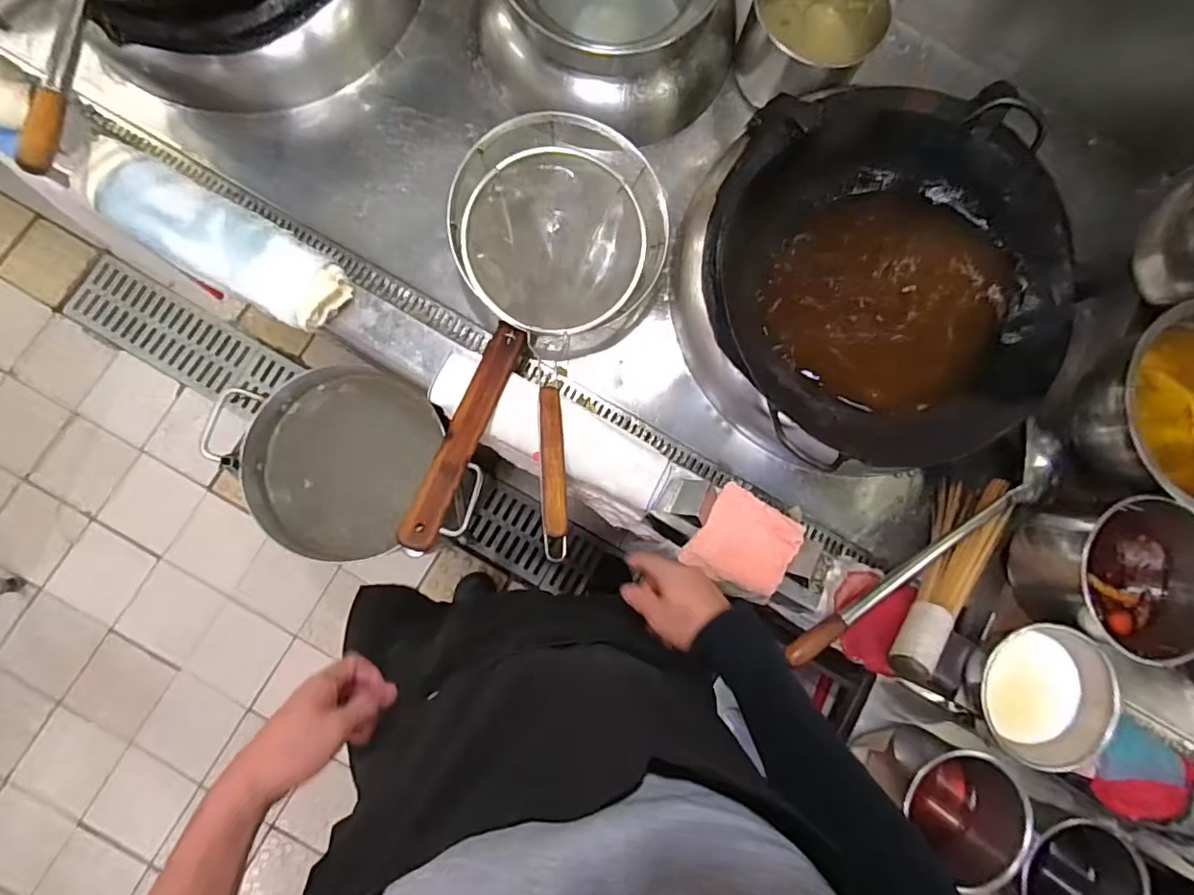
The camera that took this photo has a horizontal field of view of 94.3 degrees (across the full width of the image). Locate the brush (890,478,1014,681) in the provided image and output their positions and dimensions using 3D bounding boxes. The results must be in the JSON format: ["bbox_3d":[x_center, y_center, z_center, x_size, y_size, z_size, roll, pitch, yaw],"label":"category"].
[{"bbox_3d":[0.466,0.171,0.731,0.083,0.080,0.289,38,65,1],"label":"brush"}]

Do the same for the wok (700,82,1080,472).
[{"bbox_3d":[0.367,-0.228,0.714,0.414,0.111,0.451,-3,84,-4],"label":"wok"}]

